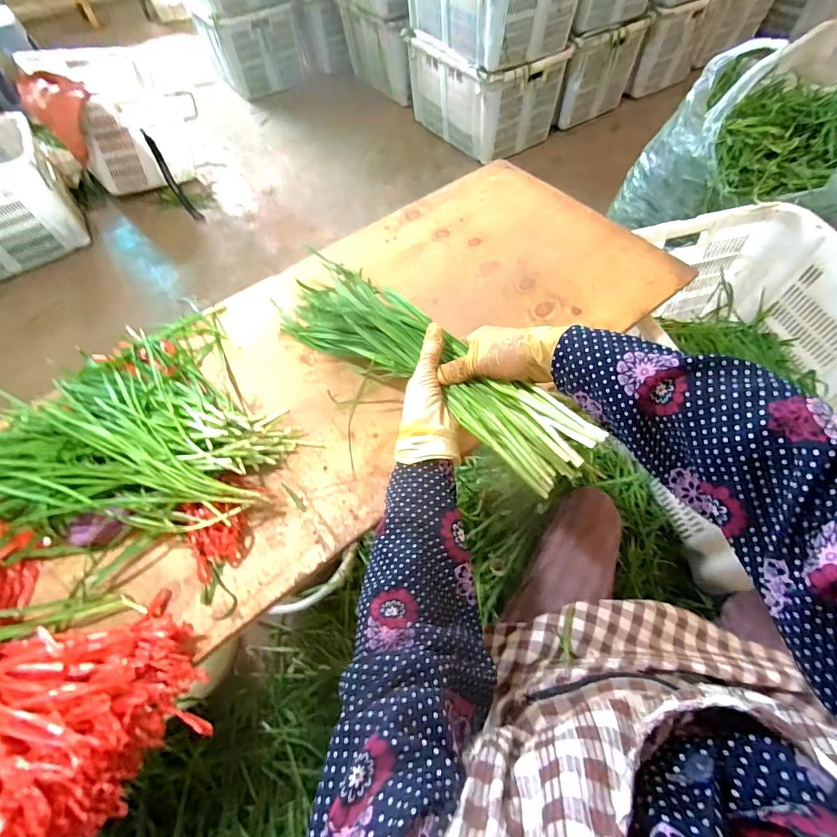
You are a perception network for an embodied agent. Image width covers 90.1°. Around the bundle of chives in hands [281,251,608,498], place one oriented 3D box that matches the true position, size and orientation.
[{"bbox_3d":[-0.019,-0.079,0.507,0.084,0.108,0.486,-38,51,-21],"label":"bundle of chives in hands"}]

